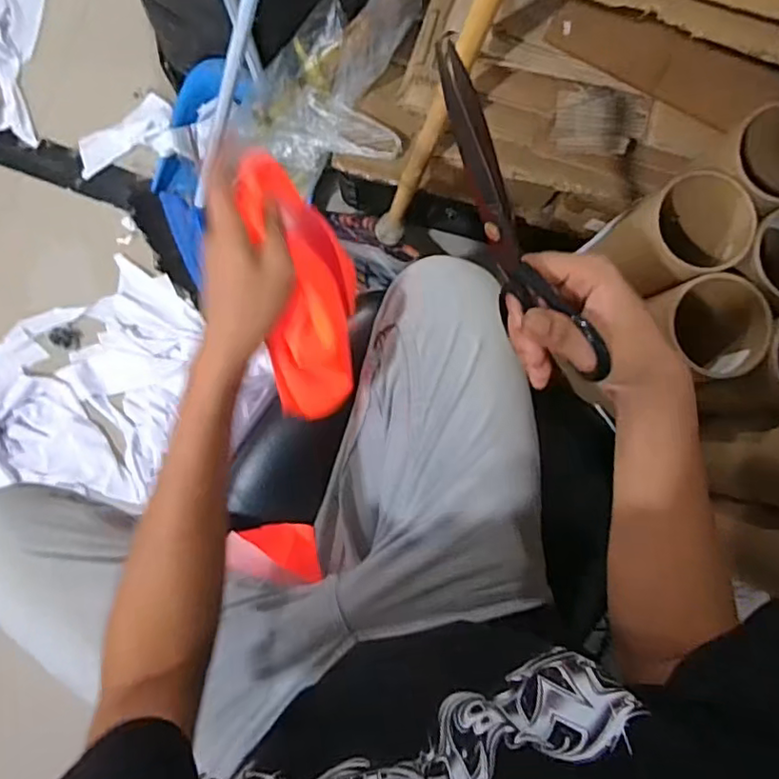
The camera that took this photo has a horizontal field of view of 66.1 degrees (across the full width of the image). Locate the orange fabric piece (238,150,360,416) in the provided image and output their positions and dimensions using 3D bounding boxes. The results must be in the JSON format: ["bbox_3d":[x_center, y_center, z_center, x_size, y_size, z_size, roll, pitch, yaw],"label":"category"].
[{"bbox_3d":[-0.064,-0.083,0.468,0.070,0.085,0.209,-8,94,-1],"label":"orange fabric piece"}]

